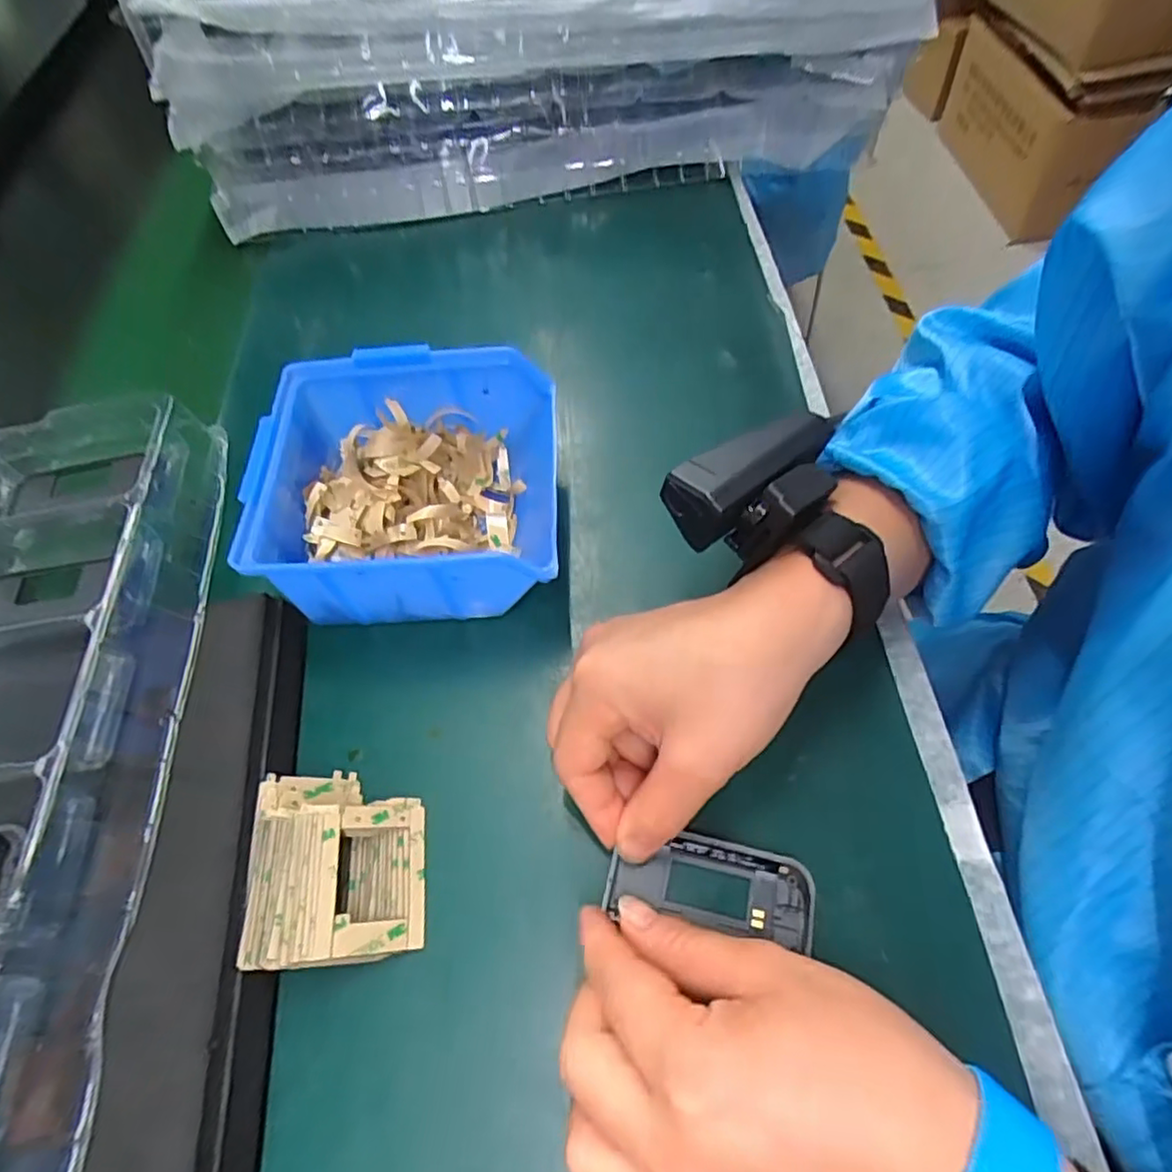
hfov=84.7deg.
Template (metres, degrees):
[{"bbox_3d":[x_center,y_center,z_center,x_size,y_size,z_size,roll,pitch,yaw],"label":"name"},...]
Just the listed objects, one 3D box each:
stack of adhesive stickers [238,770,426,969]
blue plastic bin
[{"bbox_3d":[-0.095,0.107,0.250,0.058,0.027,0.068,-7,60,-1],"label":"stack of adhesive stickers"},{"bbox_3d":[-0.081,-0.044,0.311,0.131,0.068,0.119,-3,60,1],"label":"blue plastic bin"}]

